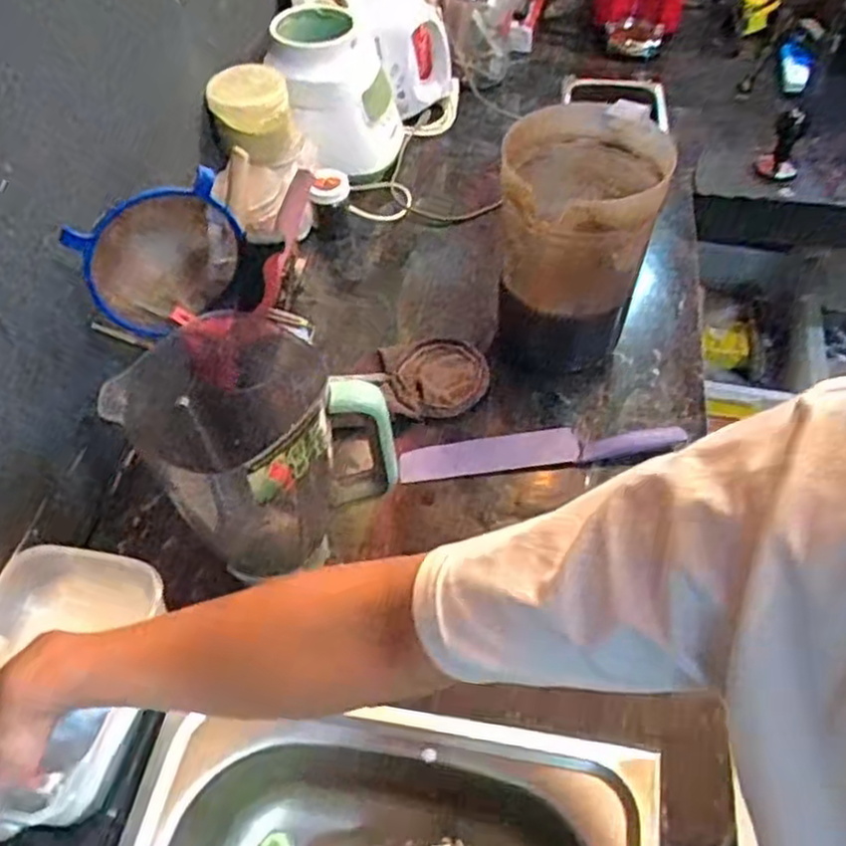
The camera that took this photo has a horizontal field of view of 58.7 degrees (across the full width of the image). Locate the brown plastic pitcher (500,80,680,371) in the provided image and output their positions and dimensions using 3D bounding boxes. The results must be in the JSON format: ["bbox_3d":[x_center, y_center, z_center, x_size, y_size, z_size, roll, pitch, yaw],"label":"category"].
[{"bbox_3d":[0.148,-0.179,0.792,0.158,0.241,0.177,12,53,10],"label":"brown plastic pitcher"}]

